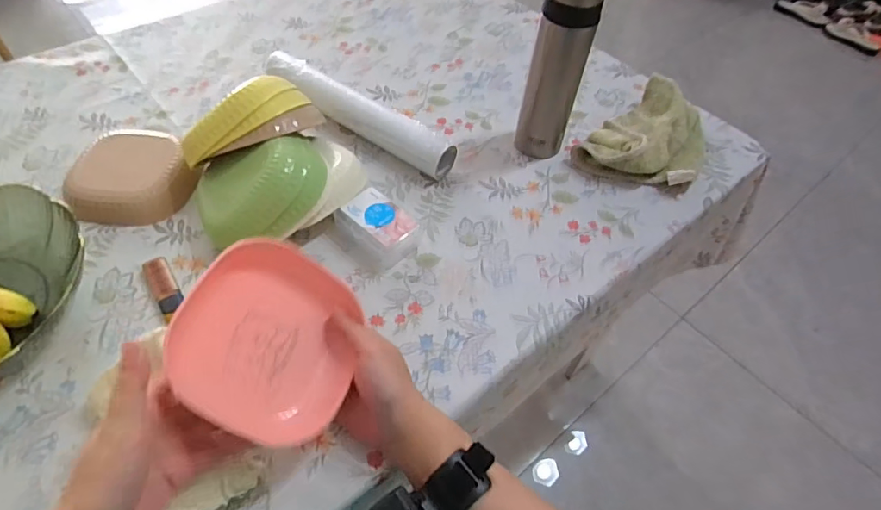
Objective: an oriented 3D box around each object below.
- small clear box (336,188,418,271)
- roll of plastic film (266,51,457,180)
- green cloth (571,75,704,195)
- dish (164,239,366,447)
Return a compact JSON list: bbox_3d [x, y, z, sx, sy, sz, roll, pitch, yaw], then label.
[{"bbox_3d":[-0.071,-0.029,0.558,0.082,0.033,0.061,36,57,22],"label":"small clear box"},{"bbox_3d":[-0.114,-0.187,0.659,0.297,0.053,0.049,30,55,18],"label":"roll of plastic film"},{"bbox_3d":[0.289,-0.160,0.677,0.139,0.047,0.202,33,56,20],"label":"green cloth"},{"bbox_3d":[-0.133,0.068,0.400,0.142,0.027,0.142,41,49,-25],"label":"dish"}]

